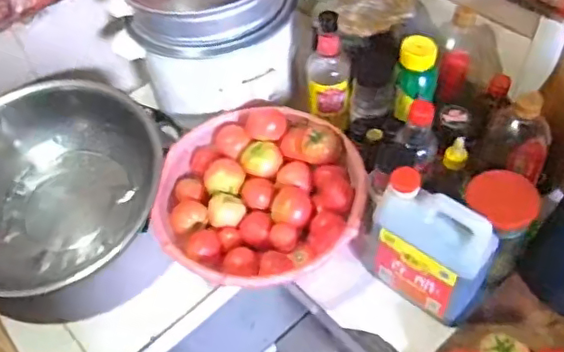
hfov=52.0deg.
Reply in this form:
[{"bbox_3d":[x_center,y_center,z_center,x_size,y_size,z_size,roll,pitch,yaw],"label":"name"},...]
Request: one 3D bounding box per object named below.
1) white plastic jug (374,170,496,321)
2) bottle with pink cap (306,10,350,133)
[{"bbox_3d":[0.201,0.103,0.789,0.154,0.195,0.069,28,61,23],"label":"white plastic jug"},{"bbox_3d":[0.077,-0.169,0.957,0.068,0.195,0.063,-5,53,2],"label":"bottle with pink cap"}]

